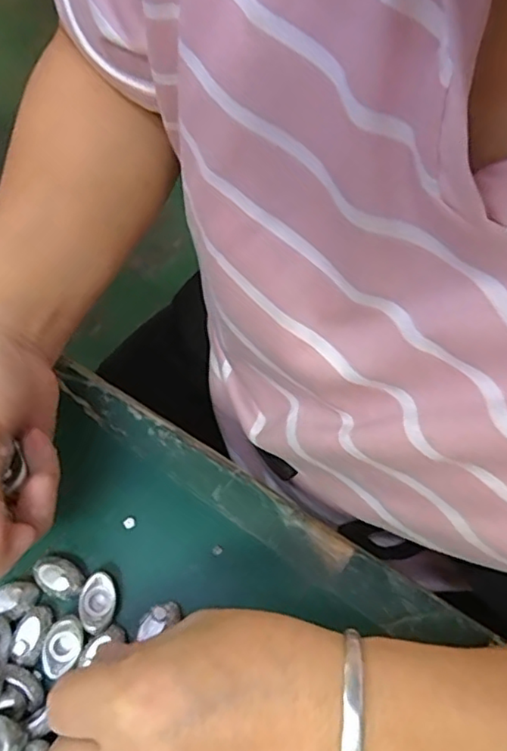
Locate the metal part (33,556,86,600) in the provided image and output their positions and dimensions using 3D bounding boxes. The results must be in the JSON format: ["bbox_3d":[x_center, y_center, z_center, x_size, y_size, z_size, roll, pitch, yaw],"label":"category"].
[{"bbox_3d":[-0.094,0.097,0.288,0.024,0.010,0.017,36,69,13],"label":"metal part"}]

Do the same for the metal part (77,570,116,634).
[{"bbox_3d":[-0.074,0.108,0.284,0.016,0.010,0.027,5,65,-1],"label":"metal part"}]

